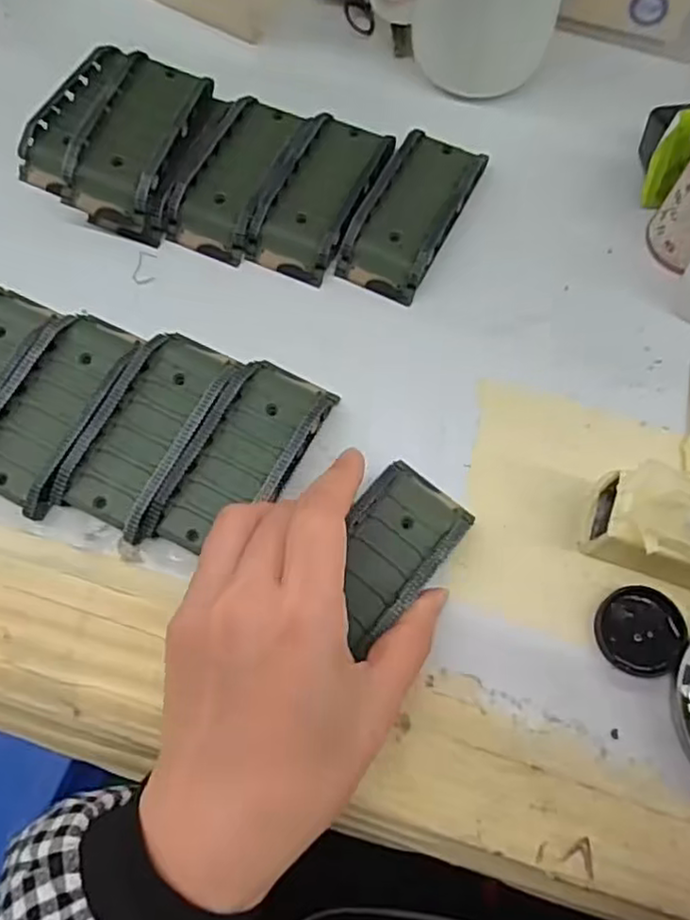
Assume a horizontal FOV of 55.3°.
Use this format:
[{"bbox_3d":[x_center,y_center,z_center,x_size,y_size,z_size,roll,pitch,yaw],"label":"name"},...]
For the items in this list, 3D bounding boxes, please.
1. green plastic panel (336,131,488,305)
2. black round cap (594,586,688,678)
[{"bbox_3d":[0.035,-0.130,0.342,0.044,0.018,0.096,25,72,8],"label":"green plastic panel"},{"bbox_3d":[0.122,0.071,0.274,0.035,0.007,0.034,0,70,0],"label":"black round cap"}]

